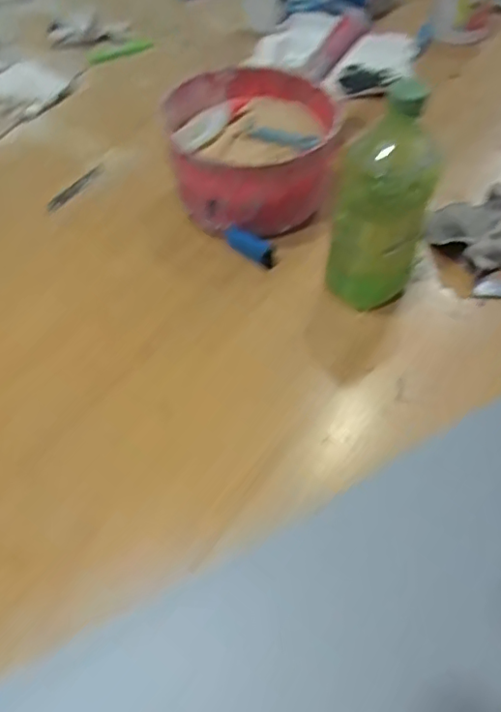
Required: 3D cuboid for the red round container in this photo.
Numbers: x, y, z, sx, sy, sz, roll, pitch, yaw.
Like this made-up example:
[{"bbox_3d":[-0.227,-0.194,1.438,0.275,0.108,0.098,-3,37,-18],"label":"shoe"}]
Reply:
[{"bbox_3d":[0.005,-0.236,0.630,0.177,0.102,0.188,0,55,0],"label":"red round container"}]

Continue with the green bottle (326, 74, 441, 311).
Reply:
[{"bbox_3d":[0.123,-0.132,0.494,0.084,0.207,0.065,-32,61,-20],"label":"green bottle"}]

